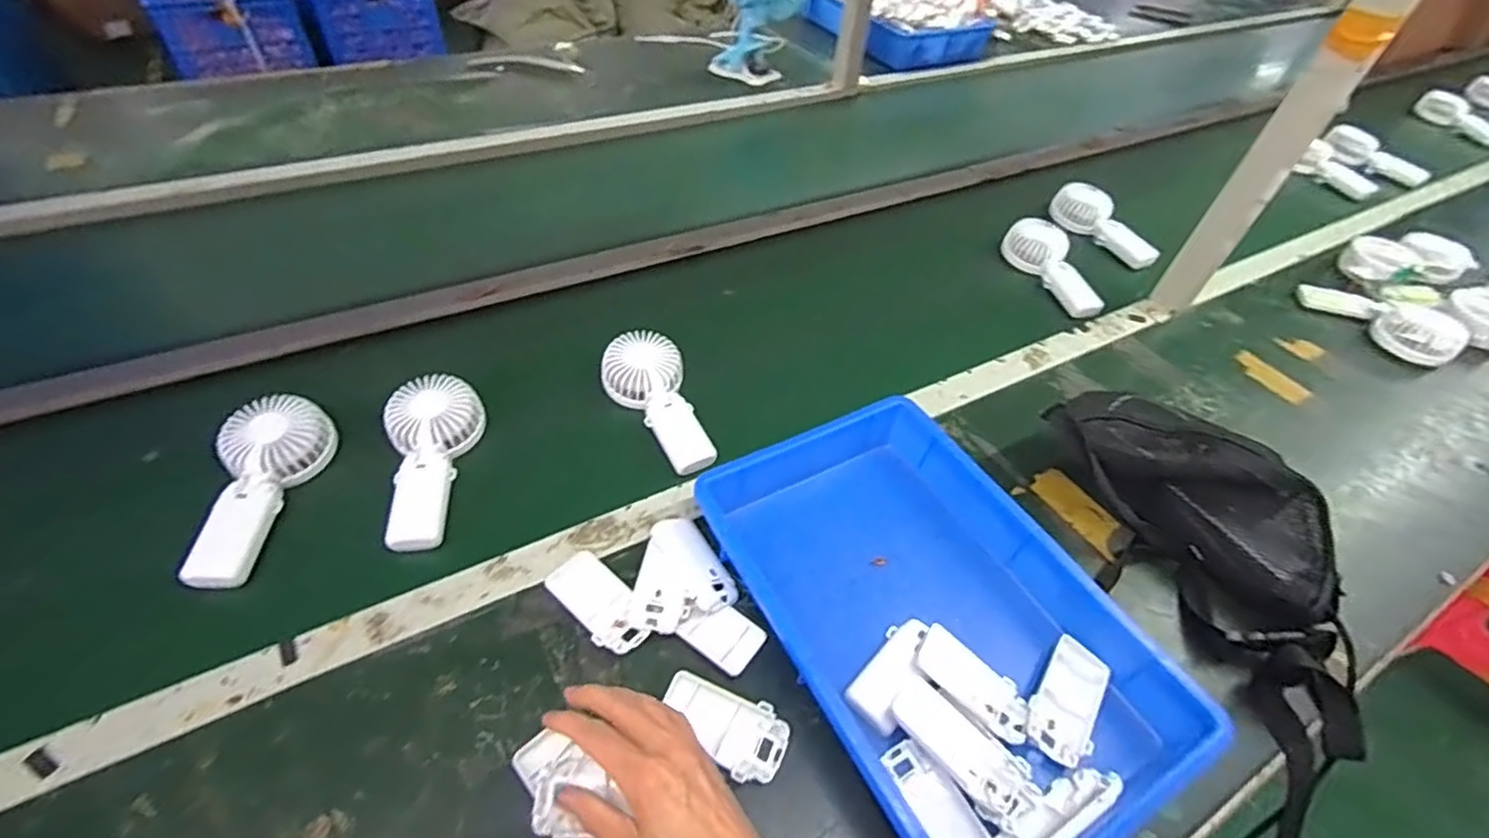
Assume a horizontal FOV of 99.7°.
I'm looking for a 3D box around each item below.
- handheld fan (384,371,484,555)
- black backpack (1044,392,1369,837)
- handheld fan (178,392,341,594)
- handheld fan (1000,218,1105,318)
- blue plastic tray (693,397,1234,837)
[{"bbox_3d":[-0.301,0.039,0.599,0.079,0.034,0.178,-3,59,-8],"label":"handheld fan"},{"bbox_3d":[0.424,0.146,0.573,0.169,0.178,0.360,-15,48,-19],"label":"black backpack"},{"bbox_3d":[-0.438,0.063,0.564,0.078,0.036,0.175,3,58,-2],"label":"handheld fan"},{"bbox_3d":[0.445,-0.218,0.896,0.073,0.043,0.181,-6,48,-12],"label":"handheld fan"},{"bbox_3d":[0.142,0.152,0.503,0.243,0.059,0.365,-20,52,-23],"label":"blue plastic tray"}]

